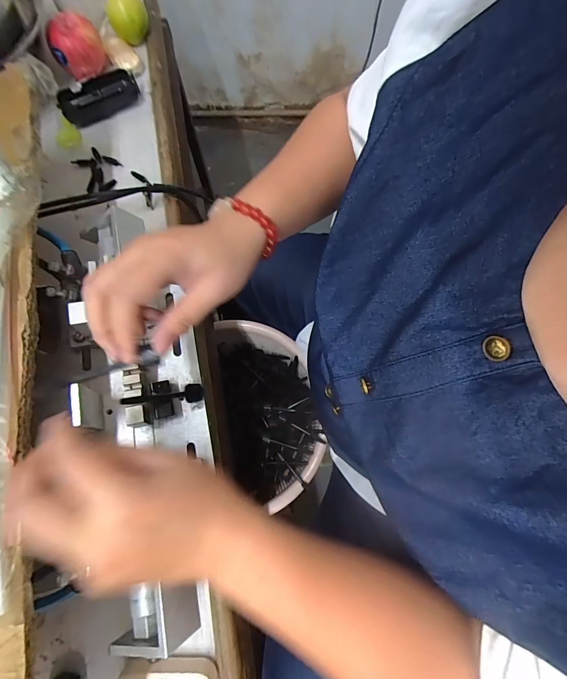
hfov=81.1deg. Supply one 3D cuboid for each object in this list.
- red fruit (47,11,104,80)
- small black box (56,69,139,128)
[{"bbox_3d":[-0.300,-0.426,0.477,0.067,0.060,0.052,-32,75,-9],"label":"red fruit"},{"bbox_3d":[-0.266,-0.351,0.477,0.109,0.022,0.051,-25,74,-8],"label":"small black box"}]

